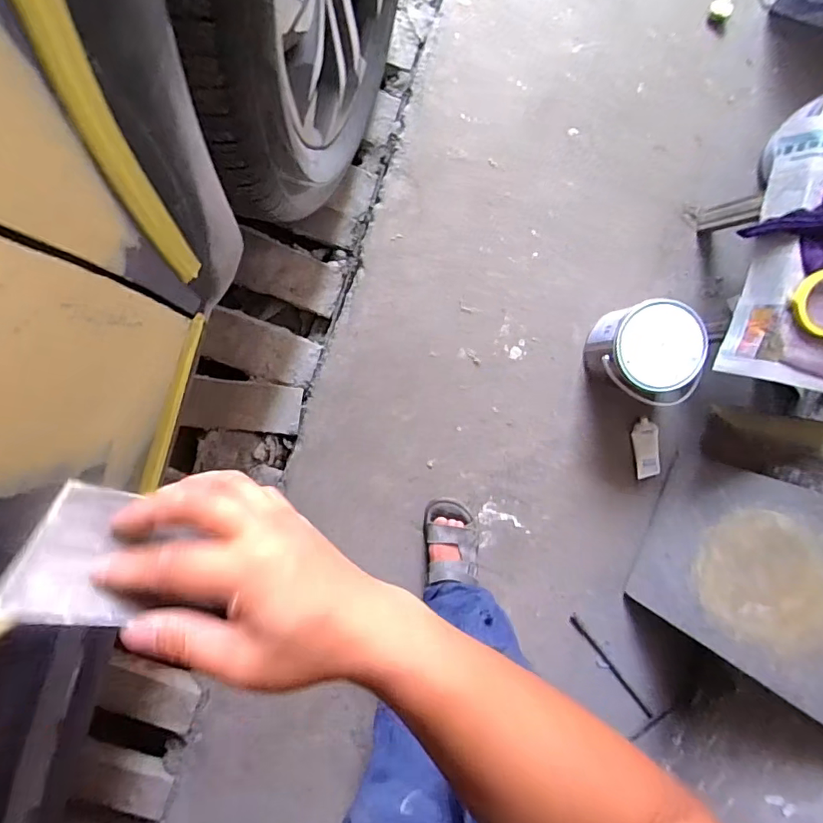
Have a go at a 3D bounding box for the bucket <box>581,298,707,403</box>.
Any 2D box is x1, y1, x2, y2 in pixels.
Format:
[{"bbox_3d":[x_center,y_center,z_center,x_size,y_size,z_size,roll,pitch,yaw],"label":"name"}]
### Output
[{"bbox_3d":[0.413,-0.105,0.906,0.151,0.176,0.163,0,94,1],"label":"bucket"}]

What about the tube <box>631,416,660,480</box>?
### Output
[{"bbox_3d":[0.467,0.071,0.998,0.047,0.031,0.119,-7,94,1],"label":"tube"}]

